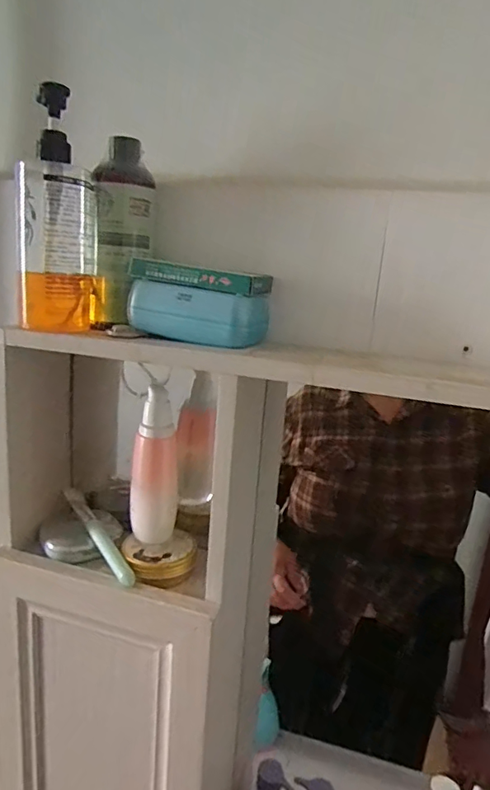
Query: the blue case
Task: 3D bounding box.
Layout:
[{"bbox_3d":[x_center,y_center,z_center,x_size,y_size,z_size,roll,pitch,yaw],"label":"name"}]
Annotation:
[{"bbox_3d":[-0.040,-0.067,0.418,0.105,0.040,0.059,11,16,24],"label":"blue case"}]

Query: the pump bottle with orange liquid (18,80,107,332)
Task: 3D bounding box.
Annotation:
[{"bbox_3d":[-0.152,-0.146,0.417,0.068,0.176,0.056,-1,16,-20],"label":"pump bottle with orange liquid"}]

